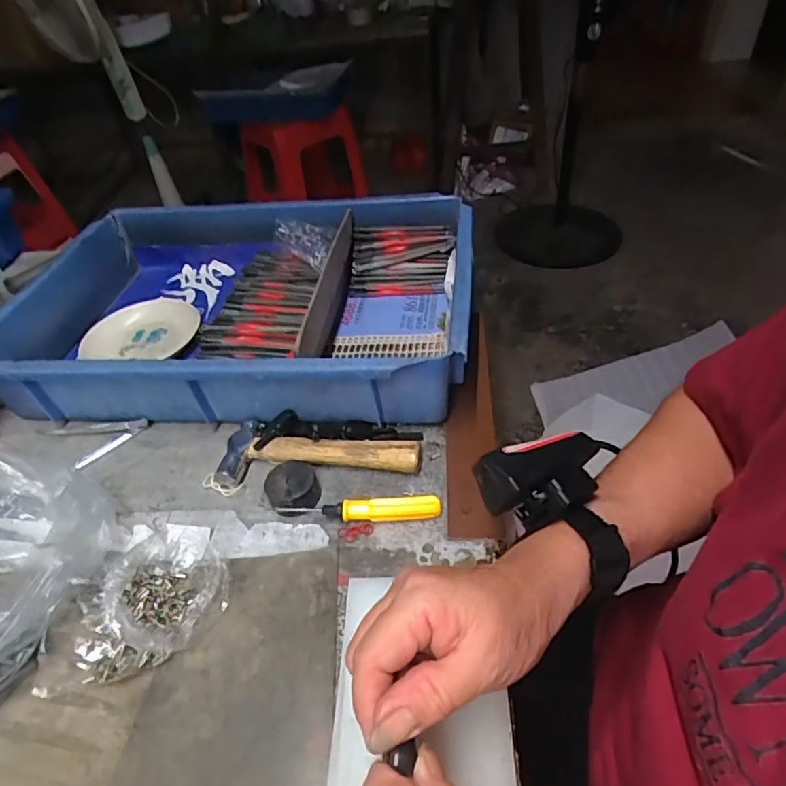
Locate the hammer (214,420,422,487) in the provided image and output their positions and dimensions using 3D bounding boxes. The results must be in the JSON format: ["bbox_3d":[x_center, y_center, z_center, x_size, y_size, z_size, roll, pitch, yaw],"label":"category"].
[{"bbox_3d":[-0.057,0.046,0.424,0.157,0.022,0.059,1,44,8],"label":"hammer"}]

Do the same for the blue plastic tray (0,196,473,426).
[{"bbox_3d":[-0.141,-0.092,0.535,0.425,0.086,0.291,1,44,8],"label":"blue plastic tray"}]

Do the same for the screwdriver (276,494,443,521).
[{"bbox_3d":[-0.023,0.086,0.383,0.113,0.016,0.014,-3,43,4],"label":"screwdriver"}]

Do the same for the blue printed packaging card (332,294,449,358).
[{"bbox_3d":[0.000,-0.072,0.545,0.110,0.011,0.106,0,44,8],"label":"blue printed packaging card"}]

